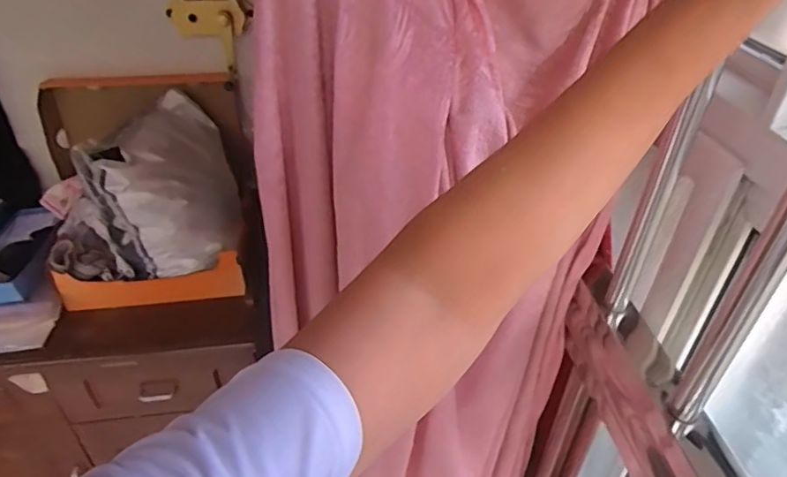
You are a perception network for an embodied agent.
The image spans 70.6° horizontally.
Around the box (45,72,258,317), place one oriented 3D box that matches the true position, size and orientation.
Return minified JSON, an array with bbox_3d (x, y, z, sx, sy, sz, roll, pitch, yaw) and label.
[{"bbox_3d":[-0.492,-0.090,1.051,0.319,0.326,0.289,-8,38,-11],"label":"box"}]

